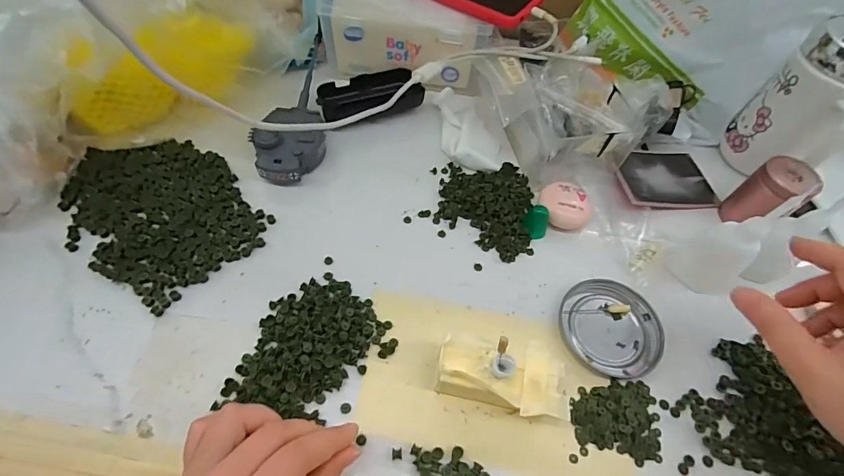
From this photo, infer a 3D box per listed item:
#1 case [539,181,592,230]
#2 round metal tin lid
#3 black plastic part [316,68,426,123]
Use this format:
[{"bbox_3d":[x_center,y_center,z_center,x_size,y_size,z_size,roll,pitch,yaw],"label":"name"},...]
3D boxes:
[{"bbox_3d":[0.131,-0.029,0.380,0.038,0.019,0.045,-14,59,-12],"label":"case"},{"bbox_3d":[0.150,0.071,0.332,0.075,0.008,0.077,2,57,-3],"label":"round metal tin lid"},{"bbox_3d":[-0.057,-0.153,0.448,0.107,0.031,0.051,-17,59,-14],"label":"black plastic part"}]

